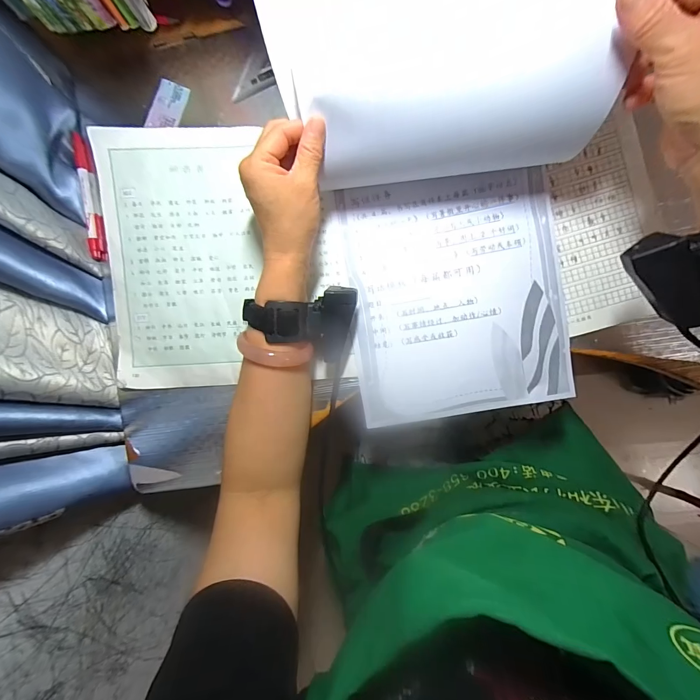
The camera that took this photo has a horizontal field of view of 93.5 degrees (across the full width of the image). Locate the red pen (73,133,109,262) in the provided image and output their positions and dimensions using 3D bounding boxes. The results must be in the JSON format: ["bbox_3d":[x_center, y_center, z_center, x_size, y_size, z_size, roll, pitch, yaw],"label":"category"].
[{"bbox_3d":[-0.292,-0.173,0.369,0.013,0.017,0.142,-11,91,7],"label":"red pen"}]

